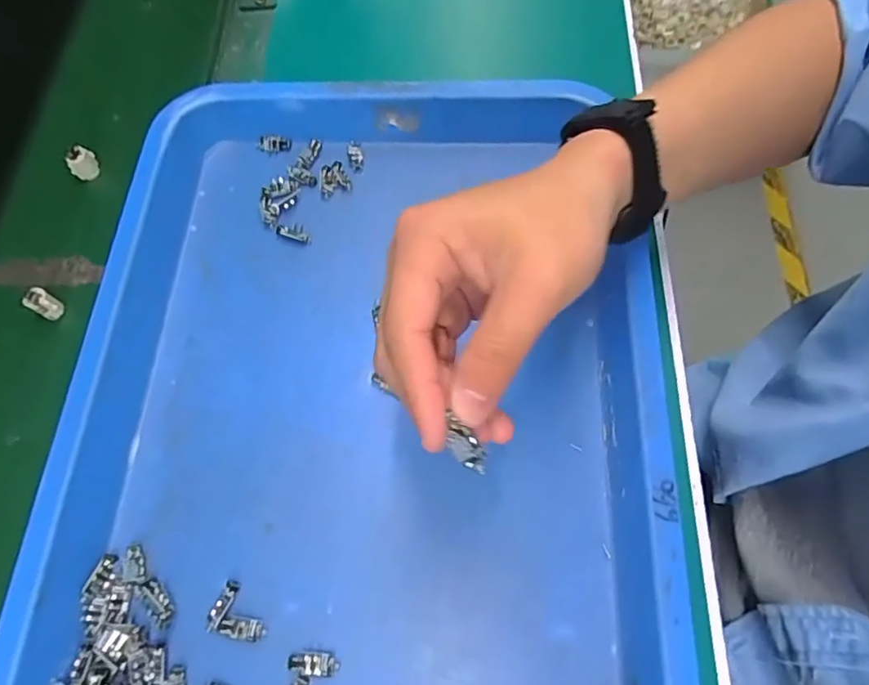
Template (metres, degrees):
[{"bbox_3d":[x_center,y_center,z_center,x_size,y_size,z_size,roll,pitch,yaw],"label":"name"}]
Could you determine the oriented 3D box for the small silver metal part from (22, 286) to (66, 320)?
[{"bbox_3d":[-0.267,-0.025,0.389,0.014,0.027,0.015,-1,67,3],"label":"small silver metal part"}]

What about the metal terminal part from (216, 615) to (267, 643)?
[{"bbox_3d":[-0.103,0.153,0.304,0.025,0.004,0.011,8,68,7],"label":"metal terminal part"}]

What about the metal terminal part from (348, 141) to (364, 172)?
[{"bbox_3d":[-0.059,-0.140,0.427,0.011,0.005,0.026,-8,65,0],"label":"metal terminal part"}]

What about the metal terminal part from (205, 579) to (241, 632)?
[{"bbox_3d":[-0.116,0.143,0.308,0.009,0.004,0.026,23,70,12],"label":"metal terminal part"}]

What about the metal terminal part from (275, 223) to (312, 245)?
[{"bbox_3d":[-0.098,-0.078,0.398,0.028,0.004,0.012,21,68,12],"label":"metal terminal part"}]

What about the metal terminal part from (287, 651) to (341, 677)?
[{"bbox_3d":[-0.064,0.169,0.297,0.027,0.004,0.011,2,67,4],"label":"metal terminal part"}]

